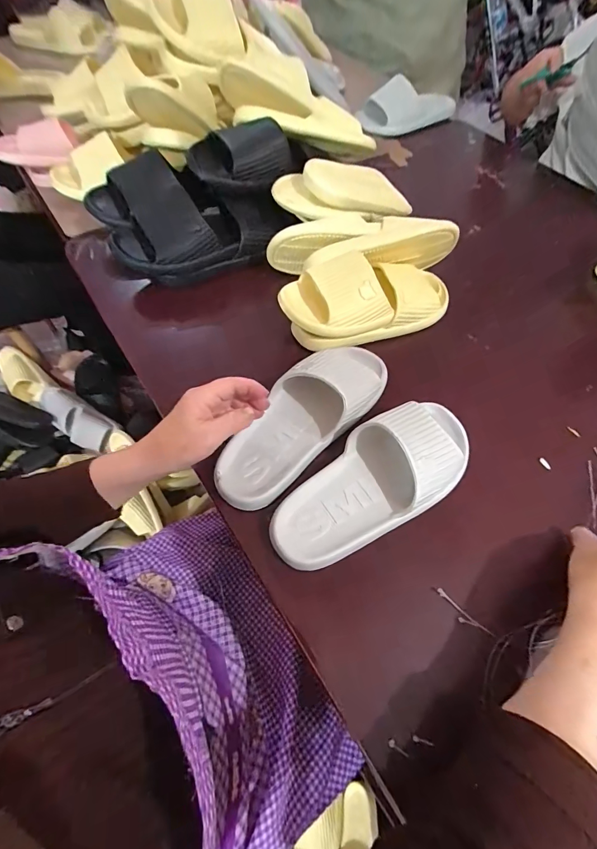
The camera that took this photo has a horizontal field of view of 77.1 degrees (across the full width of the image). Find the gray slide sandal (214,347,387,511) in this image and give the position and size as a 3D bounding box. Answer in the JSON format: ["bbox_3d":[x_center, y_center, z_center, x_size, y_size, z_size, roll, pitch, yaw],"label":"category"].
[{"bbox_3d":[0.007,-0.012,0.449,0.094,0.078,0.260,39,72,18],"label":"gray slide sandal"}]

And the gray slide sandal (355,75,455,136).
[{"bbox_3d":[0.276,-0.762,0.899,0.258,0.073,0.114,-21,64,-14],"label":"gray slide sandal"}]

